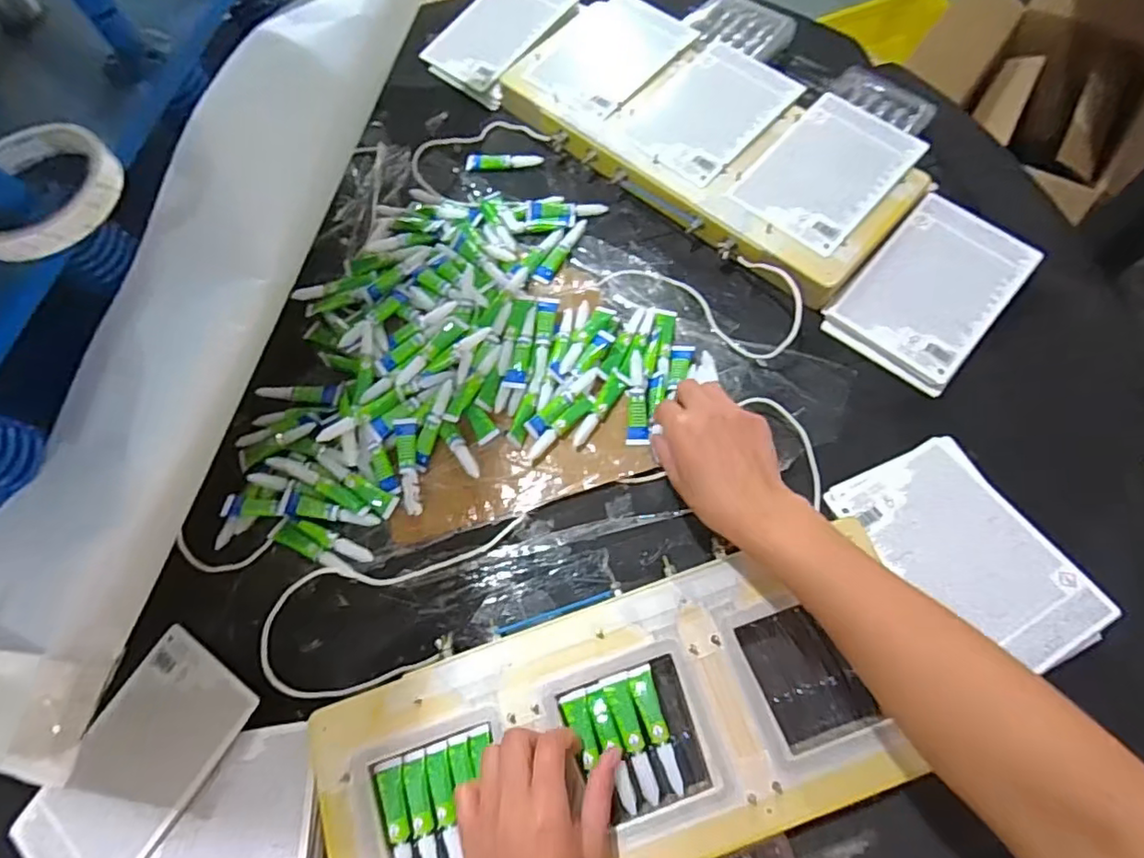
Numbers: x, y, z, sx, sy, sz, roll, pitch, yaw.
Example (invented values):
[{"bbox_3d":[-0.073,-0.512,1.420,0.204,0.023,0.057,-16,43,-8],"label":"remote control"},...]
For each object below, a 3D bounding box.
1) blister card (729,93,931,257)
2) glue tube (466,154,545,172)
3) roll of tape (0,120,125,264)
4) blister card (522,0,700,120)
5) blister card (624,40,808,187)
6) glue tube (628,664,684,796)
[{"bbox_3d":[0.249,-0.251,0.570,0.114,0.010,0.170,41,75,19],"label":"blister card"},{"bbox_3d":[-0.074,-0.291,0.643,0.083,0.007,0.020,2,67,5],"label":"glue tube"},{"bbox_3d":[-0.316,-0.140,0.351,0.088,0.020,0.088,-2,67,4],"label":"roll of tape"},{"bbox_3d":[0.040,-0.416,0.650,0.134,0.006,0.164,37,76,19],"label":"blister card"},{"bbox_3d":[0.144,-0.329,0.608,0.116,0.009,0.169,40,75,18],"label":"blister card"},{"bbox_3d":[0.059,0.207,0.409,0.016,0.009,0.080,-17,70,-4],"label":"glue tube"}]

